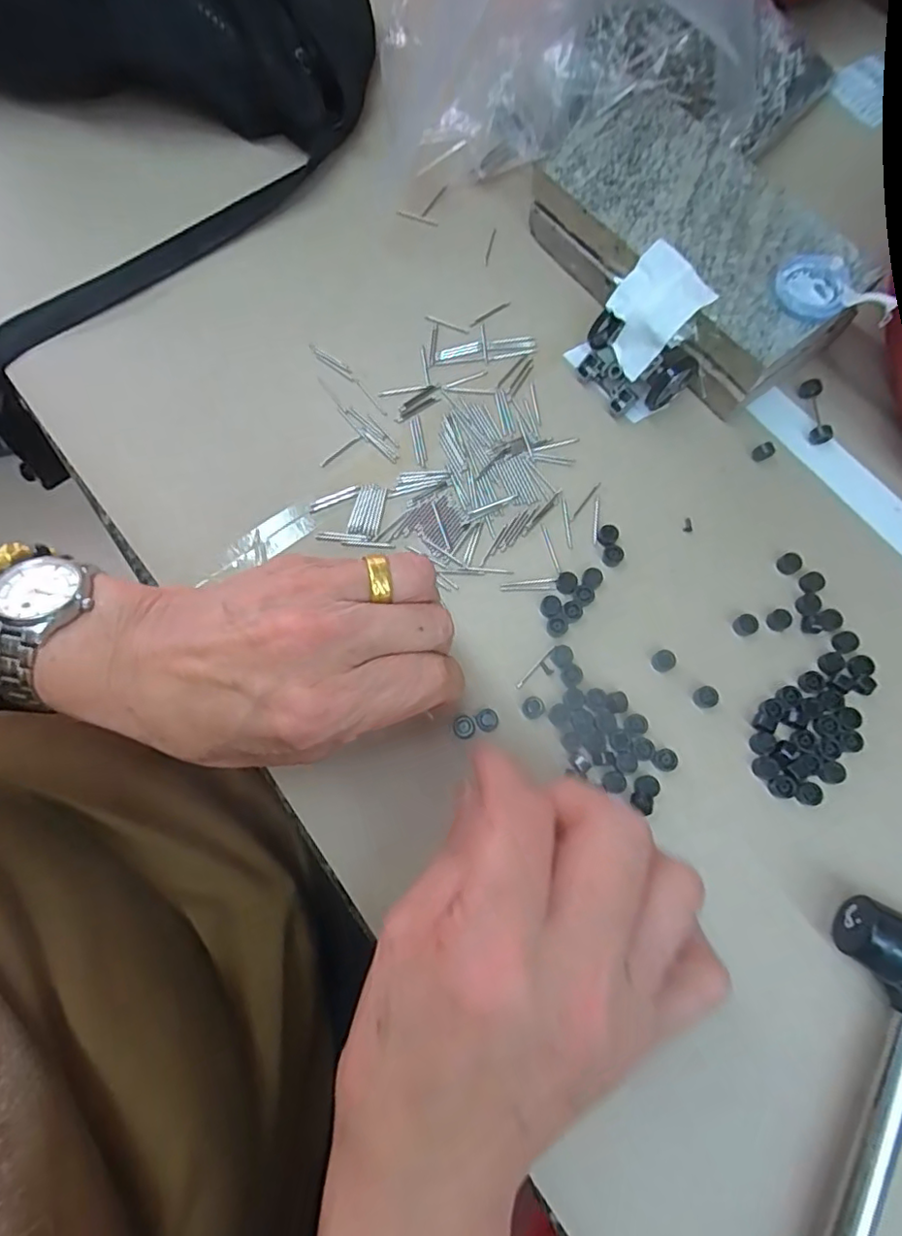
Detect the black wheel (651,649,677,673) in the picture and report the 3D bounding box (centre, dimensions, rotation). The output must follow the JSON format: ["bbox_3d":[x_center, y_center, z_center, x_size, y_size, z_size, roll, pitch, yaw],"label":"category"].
[{"bbox_3d":[0.091,0.019,0.255,0.009,0.004,0.009,-1,73,2],"label":"black wheel"}]

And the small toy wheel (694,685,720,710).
[{"bbox_3d":[0.106,0.033,0.249,0.008,0.006,0.009,-26,74,-6],"label":"small toy wheel"}]

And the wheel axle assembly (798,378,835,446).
[{"bbox_3d":[0.172,-0.097,0.282,0.010,0.008,0.031,-1,73,2],"label":"wheel axle assembly"}]

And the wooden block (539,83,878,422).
[{"bbox_3d":[0.114,-0.175,0.287,0.085,0.047,0.149,-32,75,-8],"label":"wooden block"}]

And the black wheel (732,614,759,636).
[{"bbox_3d":[0.128,0.003,0.258,0.010,0.005,0.009,-30,75,-7],"label":"black wheel"}]

